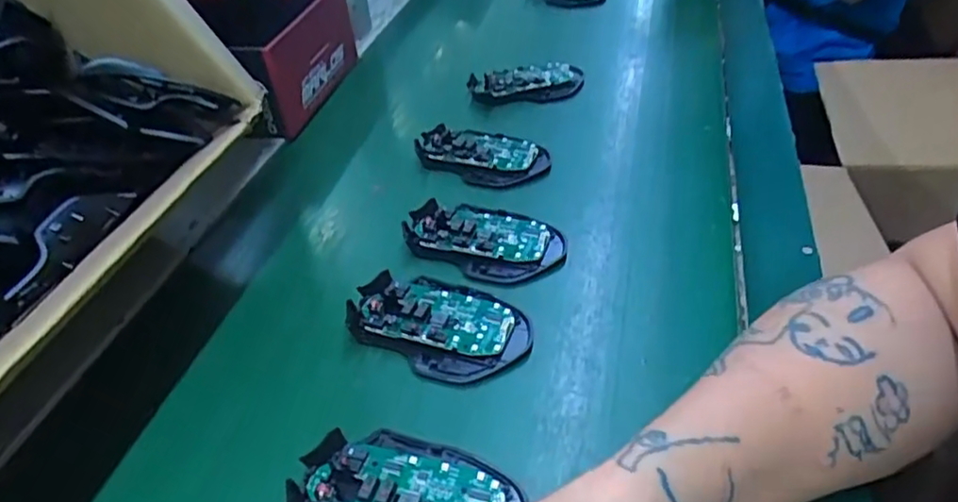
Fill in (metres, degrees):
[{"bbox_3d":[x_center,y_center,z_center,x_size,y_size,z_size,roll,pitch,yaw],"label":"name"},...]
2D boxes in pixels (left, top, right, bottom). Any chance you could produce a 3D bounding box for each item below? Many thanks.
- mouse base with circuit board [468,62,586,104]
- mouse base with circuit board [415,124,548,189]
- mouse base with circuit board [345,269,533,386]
[{"bbox_3d":[0.047,-0.168,0.663,0.114,0.024,0.052,-1,41,4],"label":"mouse base with circuit board"},{"bbox_3d":[0.003,-0.087,0.566,0.109,0.022,0.070,23,48,28],"label":"mouse base with circuit board"},{"bbox_3d":[-0.026,0.042,0.417,0.116,0.017,0.071,19,46,24],"label":"mouse base with circuit board"}]

